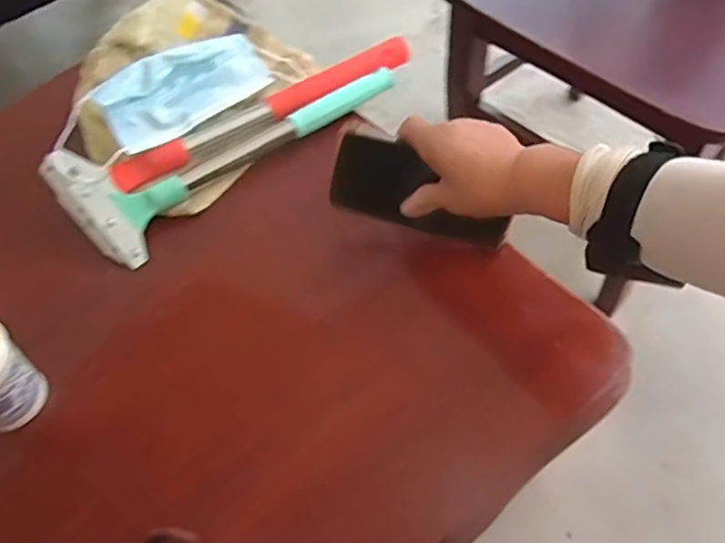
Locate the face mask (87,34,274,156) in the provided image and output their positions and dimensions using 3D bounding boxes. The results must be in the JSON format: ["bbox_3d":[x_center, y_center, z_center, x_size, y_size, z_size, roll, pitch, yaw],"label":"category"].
[{"bbox_3d":[-0.175,-0.186,0.604,0.170,0.013,0.078,-39,95,-23],"label":"face mask"}]

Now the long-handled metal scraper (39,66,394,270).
[{"bbox_3d":[-0.134,-0.142,0.608,0.334,0.048,0.114,-37,64,-18],"label":"long-handled metal scraper"}]

